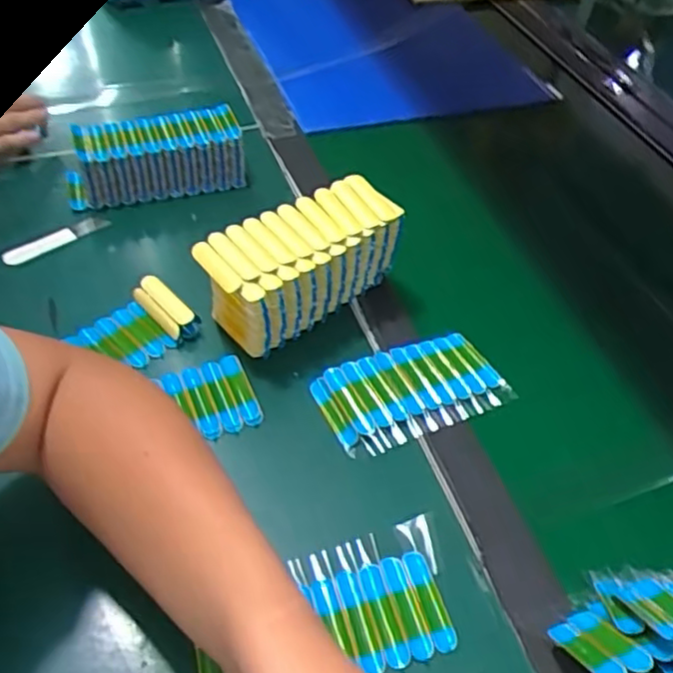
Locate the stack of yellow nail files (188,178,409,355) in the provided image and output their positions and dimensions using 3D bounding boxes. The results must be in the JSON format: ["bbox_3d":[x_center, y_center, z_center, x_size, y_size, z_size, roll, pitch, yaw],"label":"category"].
[{"bbox_3d":[-0.029,-0.054,0.563,0.155,0.092,0.080,-28,56,-27],"label":"stack of yellow nail files"}]

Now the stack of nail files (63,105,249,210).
[{"bbox_3d":[-0.178,-0.172,0.671,0.168,0.064,0.061,-11,50,-15],"label":"stack of nail files"}]

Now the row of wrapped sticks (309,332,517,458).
[{"bbox_3d":[0.061,0.041,0.534,0.145,0.016,0.079,-18,52,-21],"label":"row of wrapped sticks"}]

